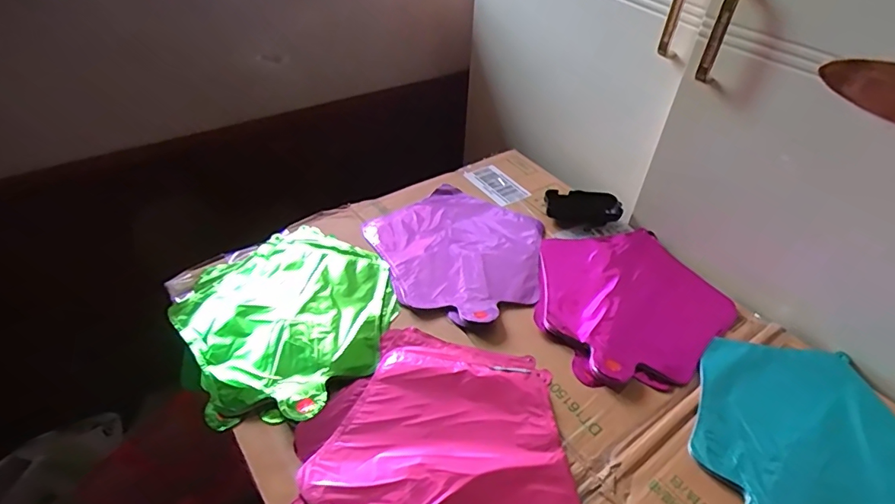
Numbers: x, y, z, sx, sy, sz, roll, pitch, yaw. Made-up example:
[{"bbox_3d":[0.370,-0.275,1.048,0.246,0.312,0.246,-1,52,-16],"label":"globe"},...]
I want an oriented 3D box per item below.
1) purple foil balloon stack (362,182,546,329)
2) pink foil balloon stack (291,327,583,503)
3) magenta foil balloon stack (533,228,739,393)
[{"bbox_3d":[0.023,-0.009,0.652,0.222,0.017,0.232,-26,51,-27],"label":"purple foil balloon stack"},{"bbox_3d":[-0.012,0.177,0.453,0.235,0.013,0.252,-3,44,-7],"label":"pink foil balloon stack"},{"bbox_3d":[0.216,0.054,0.605,0.233,0.022,0.229,-18,48,-21],"label":"magenta foil balloon stack"}]

